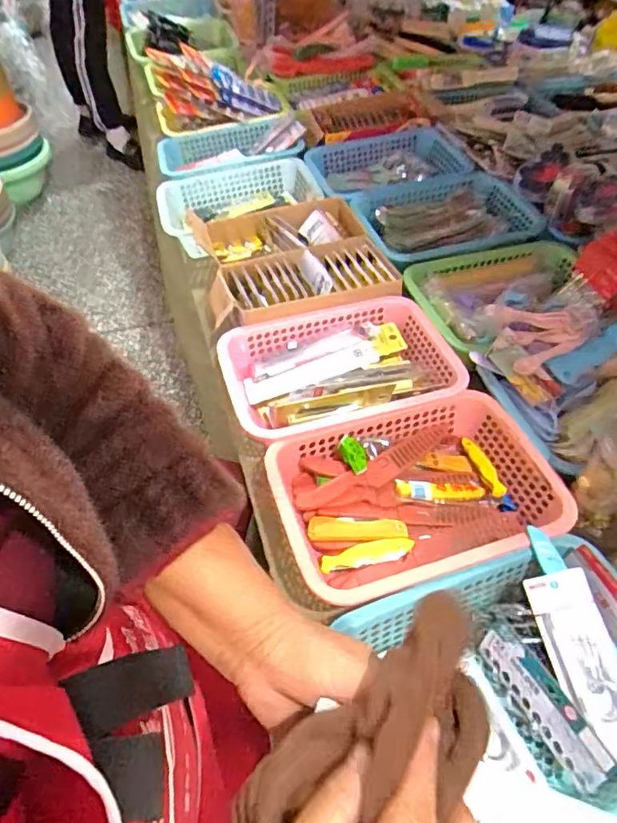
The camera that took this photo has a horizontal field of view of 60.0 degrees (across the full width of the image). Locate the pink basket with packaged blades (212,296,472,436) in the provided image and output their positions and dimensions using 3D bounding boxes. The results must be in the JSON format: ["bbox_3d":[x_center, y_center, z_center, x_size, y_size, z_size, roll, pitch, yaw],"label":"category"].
[{"bbox_3d":[0.045,-0.057,0.756,0.319,0.071,0.219,-12,52,-11],"label":"pink basket with packaged blades"}]

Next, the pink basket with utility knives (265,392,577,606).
[{"bbox_3d":[0.119,0.094,0.621,0.306,0.074,0.212,-14,53,-12],"label":"pink basket with utility knives"}]

